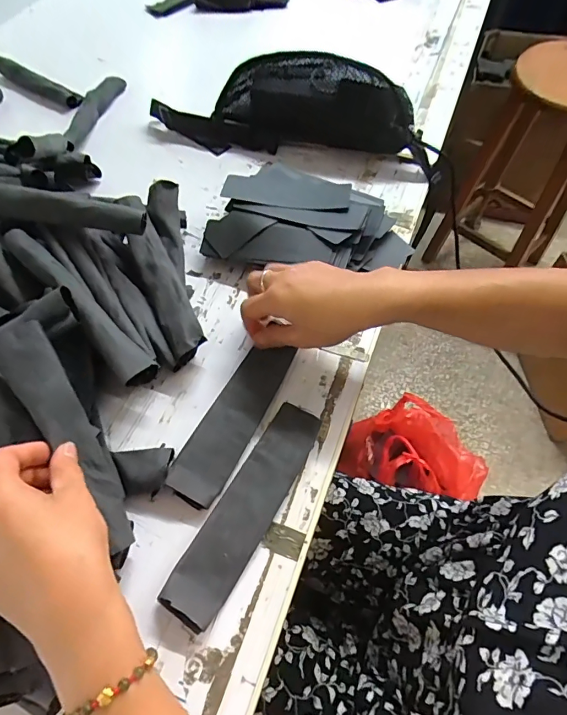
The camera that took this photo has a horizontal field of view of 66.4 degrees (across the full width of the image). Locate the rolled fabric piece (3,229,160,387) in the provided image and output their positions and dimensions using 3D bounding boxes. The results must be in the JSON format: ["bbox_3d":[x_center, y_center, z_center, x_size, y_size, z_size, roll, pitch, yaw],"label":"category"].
[{"bbox_3d":[-0.174,-0.048,0.366,0.028,0.033,0.185,-39,68,-23],"label":"rolled fabric piece"}]

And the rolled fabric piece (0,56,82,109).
[{"bbox_3d":[-0.390,-0.436,0.685,0.177,0.026,0.029,32,65,18],"label":"rolled fabric piece"}]

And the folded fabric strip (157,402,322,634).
[{"bbox_3d":[-0.029,0.121,0.357,0.044,0.020,0.181,26,63,15],"label":"folded fabric strip"}]

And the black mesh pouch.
[{"bbox_3d":[0.012,-0.343,0.583,0.367,0.093,0.104,14,59,5],"label":"black mesh pouch"}]

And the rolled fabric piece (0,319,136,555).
[{"bbox_3d":[-0.161,0.059,0.330,0.037,0.011,0.182,-35,101,-44],"label":"rolled fabric piece"}]

